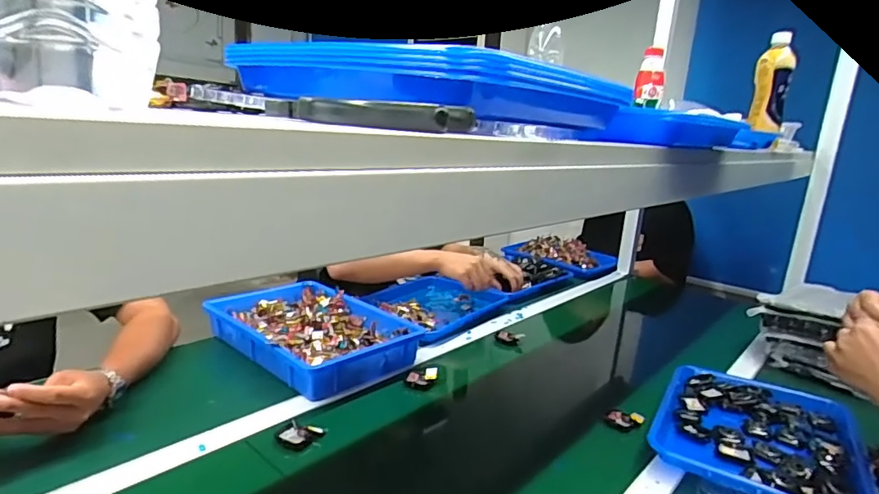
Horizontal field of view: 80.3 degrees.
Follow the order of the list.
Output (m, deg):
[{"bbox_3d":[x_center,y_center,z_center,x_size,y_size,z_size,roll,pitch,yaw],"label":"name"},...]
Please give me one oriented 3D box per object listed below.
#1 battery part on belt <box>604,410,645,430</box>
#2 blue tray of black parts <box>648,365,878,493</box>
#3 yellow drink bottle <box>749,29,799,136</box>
[{"bbox_3d":[0.287,0.267,0.809,0.056,0.021,0.028,11,13,26],"label":"battery part on belt"},{"bbox_3d":[0.468,0.270,0.768,0.257,0.051,0.329,12,14,31],"label":"blue tray of black parts"},{"bbox_3d":[0.639,-0.312,1.001,0.065,0.166,0.055,15,17,30],"label":"yellow drink bottle"}]

